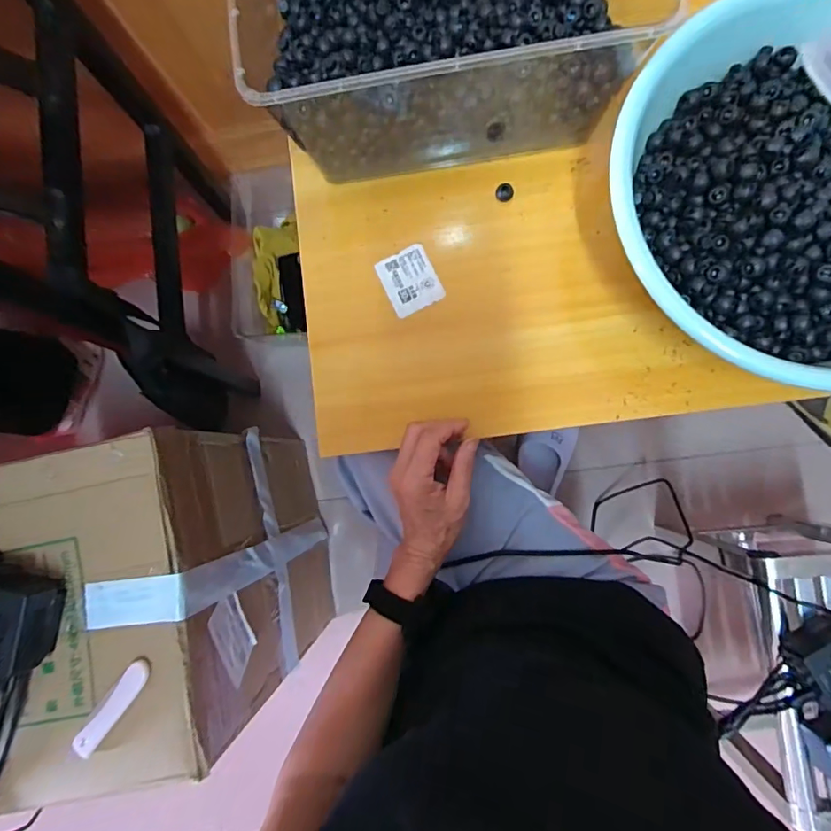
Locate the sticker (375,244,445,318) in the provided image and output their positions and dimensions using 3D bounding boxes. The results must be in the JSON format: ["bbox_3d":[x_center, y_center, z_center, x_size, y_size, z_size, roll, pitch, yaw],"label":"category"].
[{"bbox_3d":[-0.005,-0.126,0.462,0.048,0.004,0.058,-25,85,3],"label":"sticker"}]

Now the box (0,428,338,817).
[{"bbox_3d":[-0.347,0.217,0.695,0.297,0.454,0.331,-12,85,4],"label":"box"}]

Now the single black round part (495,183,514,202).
[{"bbox_3d":[0.082,-0.205,0.457,0.017,0.007,0.016,0,86,5],"label":"single black round part"}]

